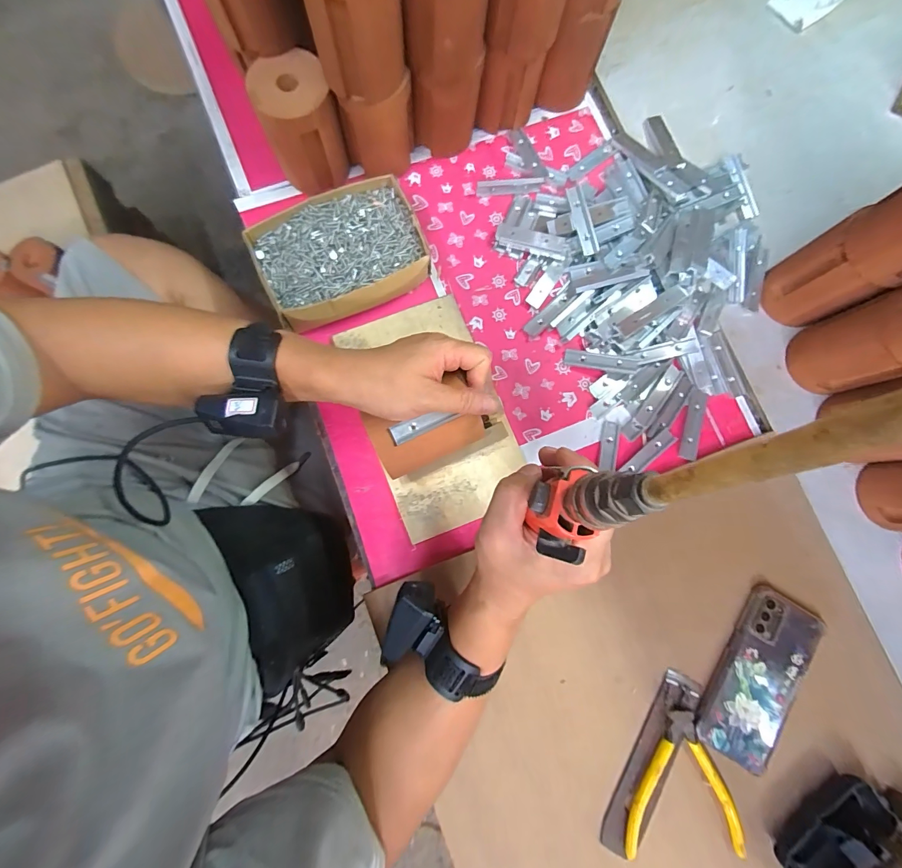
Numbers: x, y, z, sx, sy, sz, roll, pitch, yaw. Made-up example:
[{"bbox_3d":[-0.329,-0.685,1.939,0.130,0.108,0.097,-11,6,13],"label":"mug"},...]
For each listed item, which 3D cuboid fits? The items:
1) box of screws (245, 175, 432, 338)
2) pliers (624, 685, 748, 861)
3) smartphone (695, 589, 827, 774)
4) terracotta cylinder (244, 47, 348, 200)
[{"bbox_3d":[-0.118,-0.193,0.426,0.176,0.047,0.122,-26,83,-4],"label":"box of screws"},{"bbox_3d":[0.237,0.339,0.373,0.103,0.015,0.152,24,83,3],"label":"pliers"},{"bbox_3d":[0.313,0.245,0.391,0.072,0.015,0.167,31,83,4],"label":"smartphone"},{"bbox_3d":[-0.162,-0.331,0.423,0.081,0.096,0.074,-23,83,-1],"label":"terracotta cylinder"}]

